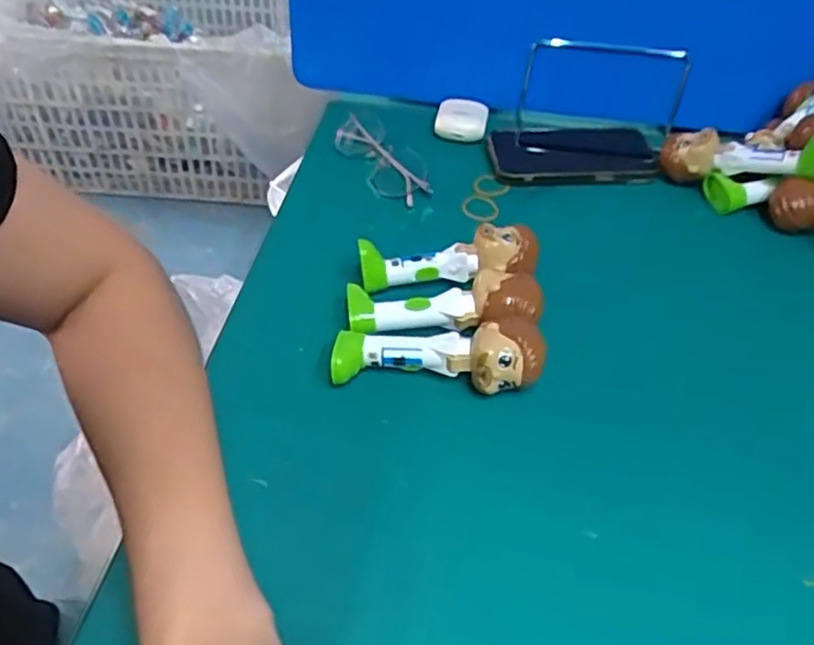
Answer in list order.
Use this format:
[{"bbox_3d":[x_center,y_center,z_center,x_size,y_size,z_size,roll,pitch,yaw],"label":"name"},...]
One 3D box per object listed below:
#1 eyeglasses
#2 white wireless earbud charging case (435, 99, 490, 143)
[{"bbox_3d":[-0.024,-0.144,0.583,0.041,0.025,0.133,-17,46,-20],"label":"eyeglasses"},{"bbox_3d":[0.051,-0.187,0.625,0.046,0.025,0.039,10,43,8],"label":"white wireless earbud charging case"}]

